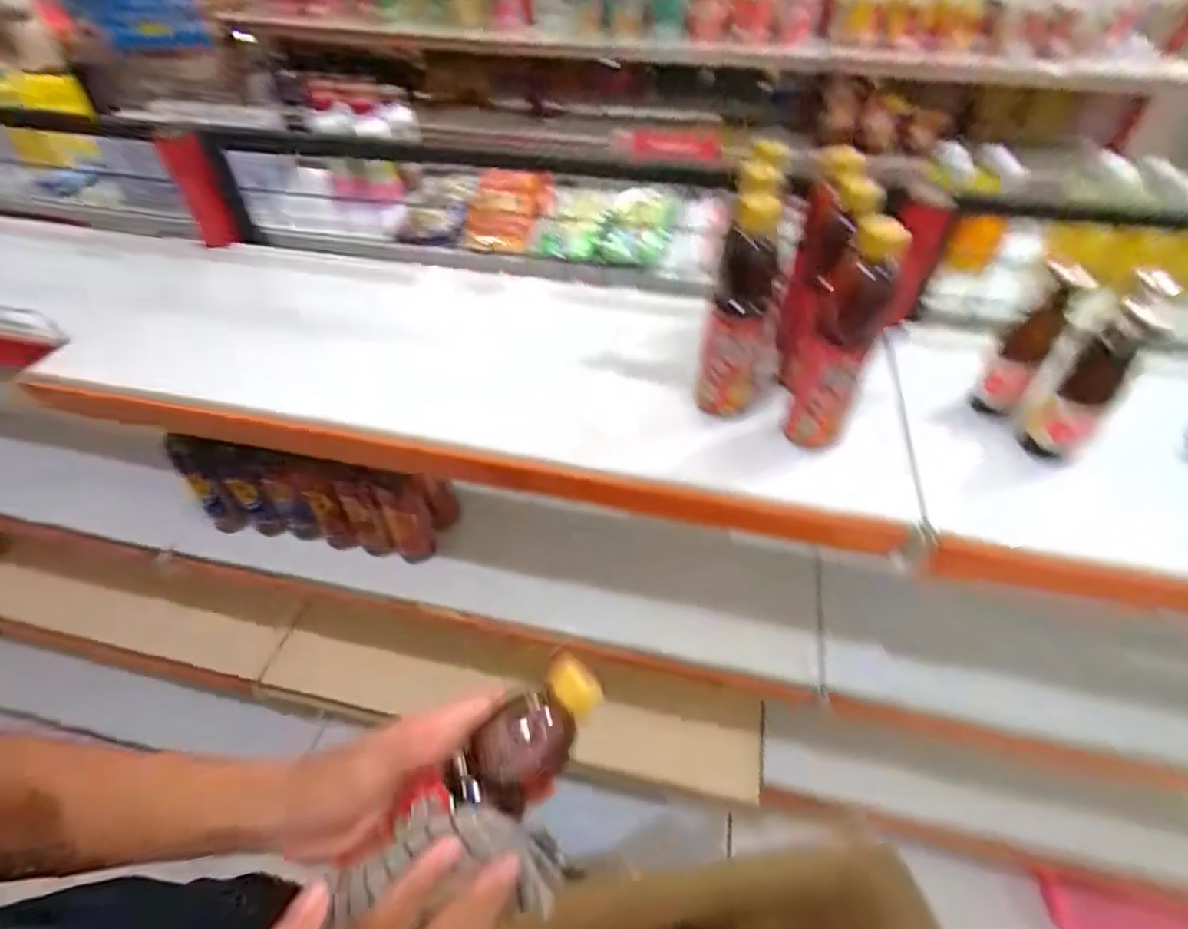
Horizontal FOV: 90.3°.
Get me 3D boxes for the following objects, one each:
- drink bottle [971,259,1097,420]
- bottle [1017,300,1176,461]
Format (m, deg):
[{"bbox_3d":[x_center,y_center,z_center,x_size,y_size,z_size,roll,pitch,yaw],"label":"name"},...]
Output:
[{"bbox_3d":[0.380,-0.104,0.517,0.032,0.130,0.033,21,50,19],"label":"drink bottle"},{"bbox_3d":[0.407,-0.065,0.490,0.040,0.134,0.051,28,52,25],"label":"bottle"}]

